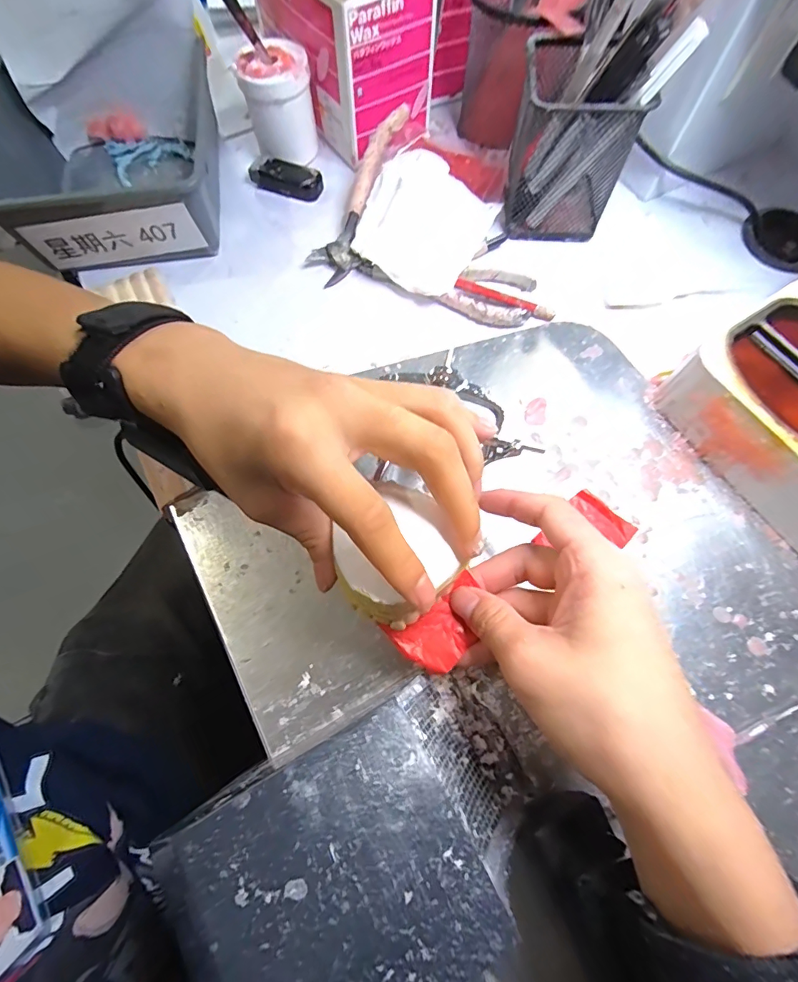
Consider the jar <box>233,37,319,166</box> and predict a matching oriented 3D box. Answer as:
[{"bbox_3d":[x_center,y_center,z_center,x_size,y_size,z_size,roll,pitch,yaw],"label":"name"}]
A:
[{"bbox_3d":[-0.096,-0.308,0.360,0.053,0.069,0.049,0,70,0],"label":"jar"}]

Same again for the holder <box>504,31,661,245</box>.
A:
[{"bbox_3d":[0.116,-0.250,0.324,0.079,0.096,0.072,2,70,1],"label":"holder"}]

